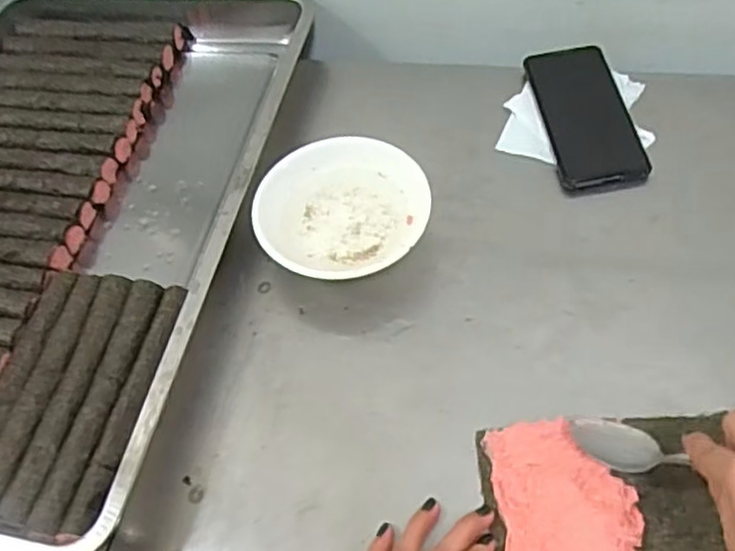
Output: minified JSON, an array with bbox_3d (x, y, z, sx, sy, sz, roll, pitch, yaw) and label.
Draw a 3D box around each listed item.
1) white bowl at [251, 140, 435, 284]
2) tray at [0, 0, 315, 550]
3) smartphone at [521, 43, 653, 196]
[{"bbox_3d":[-0.021,-0.056,0.578,0.140,0.037,0.132,-2,57,3],"label":"white bowl"},{"bbox_3d":[-0.292,-0.074,0.627,0.379,0.050,0.582,6,59,12],"label":"tray"},{"bbox_3d":[0.205,-0.154,0.637,0.079,0.014,0.166,-8,57,0],"label":"smartphone"}]

